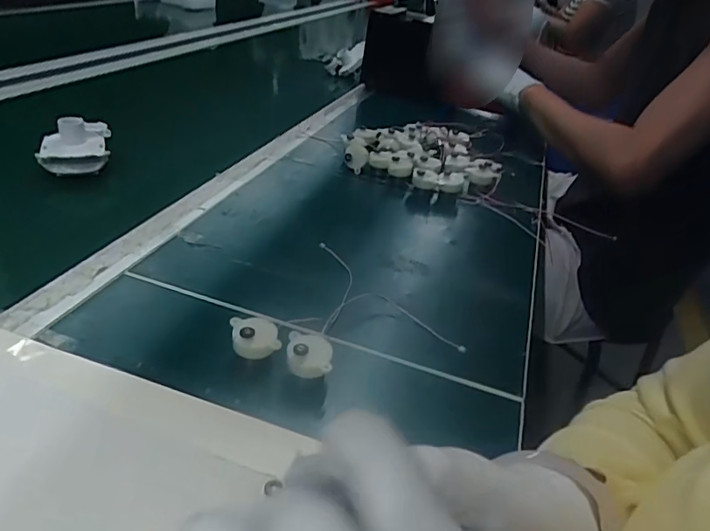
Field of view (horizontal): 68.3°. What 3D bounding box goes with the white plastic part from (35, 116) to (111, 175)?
[{"bbox_3d":[-0.321,-0.134,0.601,0.070,0.065,0.070,-5,35,-20],"label":"white plastic part"}]

